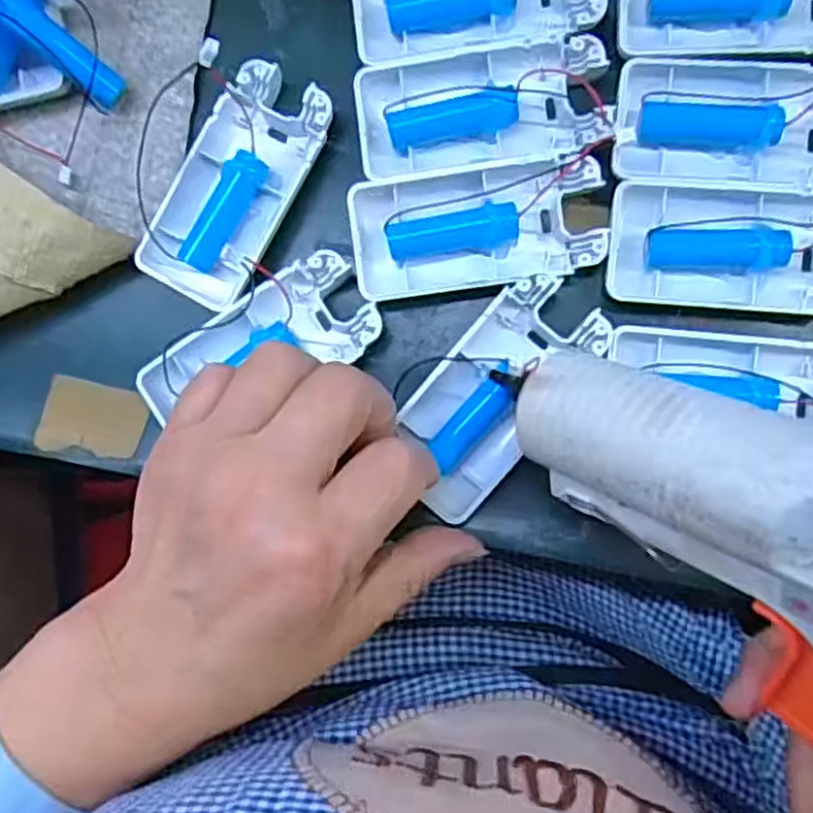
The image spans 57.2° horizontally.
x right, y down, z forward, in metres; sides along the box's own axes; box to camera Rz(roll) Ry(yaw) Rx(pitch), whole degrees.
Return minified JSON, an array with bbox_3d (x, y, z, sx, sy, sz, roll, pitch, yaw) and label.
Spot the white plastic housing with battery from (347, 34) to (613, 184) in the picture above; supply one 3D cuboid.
[{"bbox_3d":[0.029,-0.113,0.288,0.093,0.018,0.044,-5,87,7],"label":"white plastic housing with battery"}]

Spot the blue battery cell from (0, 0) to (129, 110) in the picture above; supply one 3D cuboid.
[{"bbox_3d":[-0.135,-0.140,0.293,0.052,0.018,0.013,39,97,-28],"label":"blue battery cell"}]

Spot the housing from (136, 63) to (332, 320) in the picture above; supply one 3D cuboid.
[{"bbox_3d":[-0.067,-0.088,0.299,0.045,0.020,0.093,29,92,7],"label":"housing"}]

